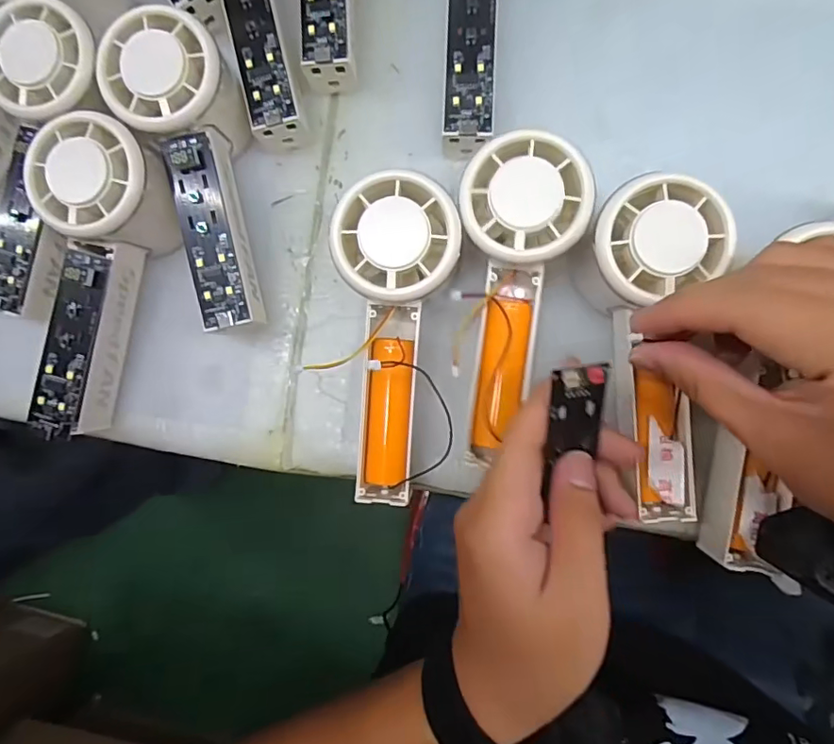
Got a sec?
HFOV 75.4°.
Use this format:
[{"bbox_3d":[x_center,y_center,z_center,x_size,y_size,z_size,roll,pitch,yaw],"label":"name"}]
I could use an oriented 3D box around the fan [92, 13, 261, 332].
[{"bbox_3d":[-0.108,-0.098,0.277,0.056,0.045,0.148,-11,97,4],"label":"fan"}]

